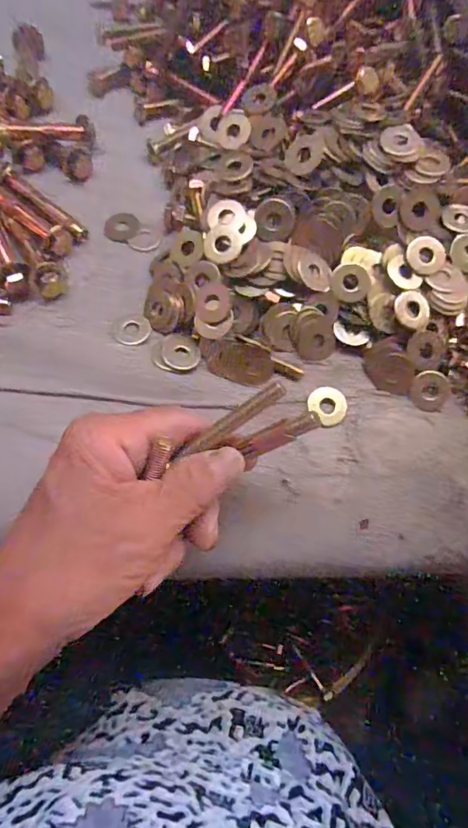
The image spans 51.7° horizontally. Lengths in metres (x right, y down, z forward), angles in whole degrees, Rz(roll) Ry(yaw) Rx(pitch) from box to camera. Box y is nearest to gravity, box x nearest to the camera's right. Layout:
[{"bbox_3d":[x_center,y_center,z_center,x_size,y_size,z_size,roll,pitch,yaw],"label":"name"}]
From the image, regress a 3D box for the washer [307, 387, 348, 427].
[{"bbox_3d":[0.050,-0.005,0.257,0.020,0.004,0.020,0,70,-1],"label":"washer"}]

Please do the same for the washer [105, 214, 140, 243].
[{"bbox_3d":[-0.067,-0.112,0.290,0.018,0.004,0.020,21,71,7],"label":"washer"}]

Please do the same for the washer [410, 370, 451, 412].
[{"bbox_3d":[0.106,-0.012,0.260,0.020,0.004,0.021,5,94,2],"label":"washer"}]

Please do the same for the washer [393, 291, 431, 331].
[{"bbox_3d":[0.095,-0.055,0.257,0.020,0.004,0.020,0,88,-10],"label":"washer"}]

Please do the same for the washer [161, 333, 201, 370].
[{"bbox_3d":[-0.029,-0.034,0.262,0.022,0.004,0.019,41,75,13],"label":"washer"}]

